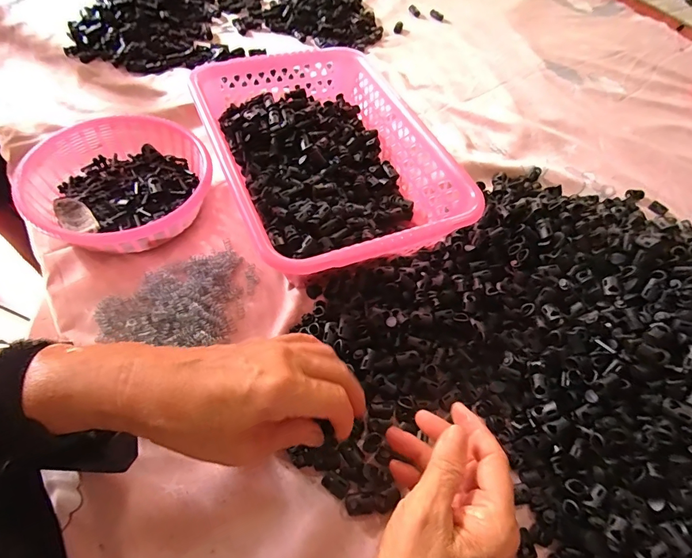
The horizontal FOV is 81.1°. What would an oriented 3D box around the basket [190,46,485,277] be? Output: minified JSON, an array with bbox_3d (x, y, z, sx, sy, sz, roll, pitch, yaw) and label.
[{"bbox_3d":[-0.021,-0.131,0.434,0.206,0.063,0.306,-17,60,-16],"label":"basket"}]

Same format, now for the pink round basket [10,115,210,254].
[{"bbox_3d":[-0.222,-0.092,0.407,0.163,0.048,0.164,2,56,-4],"label":"pink round basket"}]

